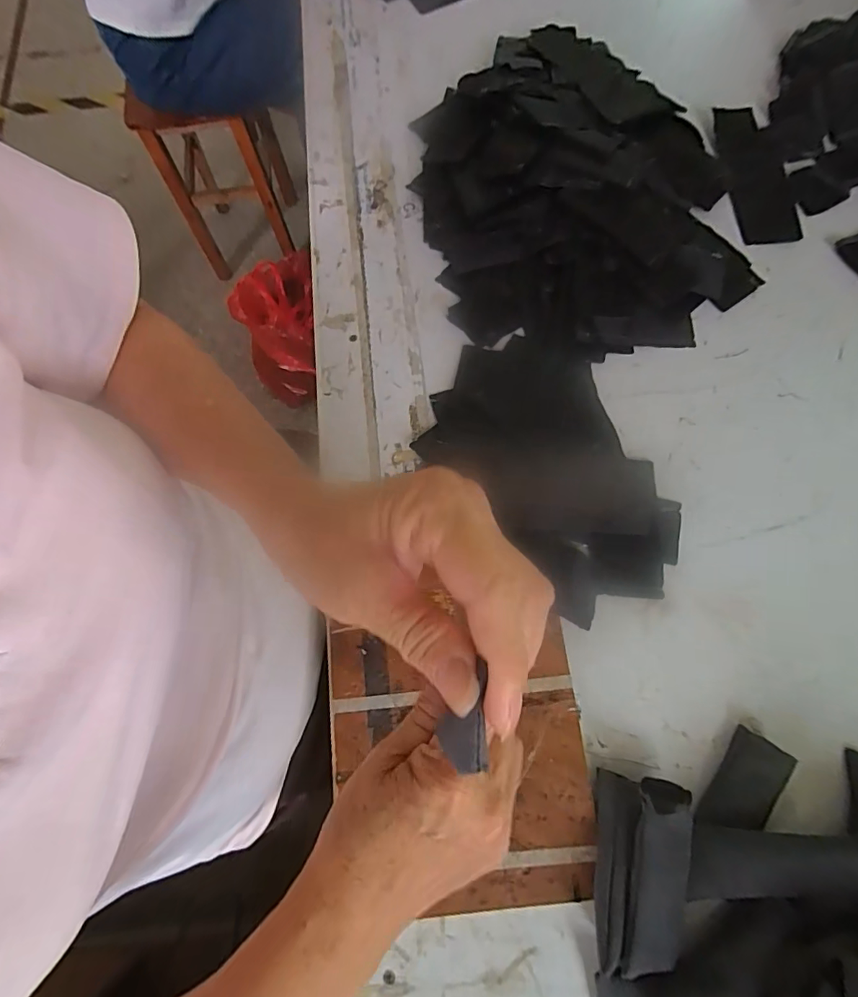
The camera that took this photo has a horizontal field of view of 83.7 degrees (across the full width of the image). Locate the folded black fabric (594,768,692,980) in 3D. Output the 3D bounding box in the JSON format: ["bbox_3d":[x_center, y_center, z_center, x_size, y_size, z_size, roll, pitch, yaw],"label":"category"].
[{"bbox_3d":[0.137,0.242,0.315,0.055,0.043,0.105,10,74,4],"label":"folded black fabric"}]

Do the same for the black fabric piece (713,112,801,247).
[{"bbox_3d":[0.338,-0.338,0.498,0.066,0.008,0.172,-1,74,1],"label":"black fabric piece"}]

